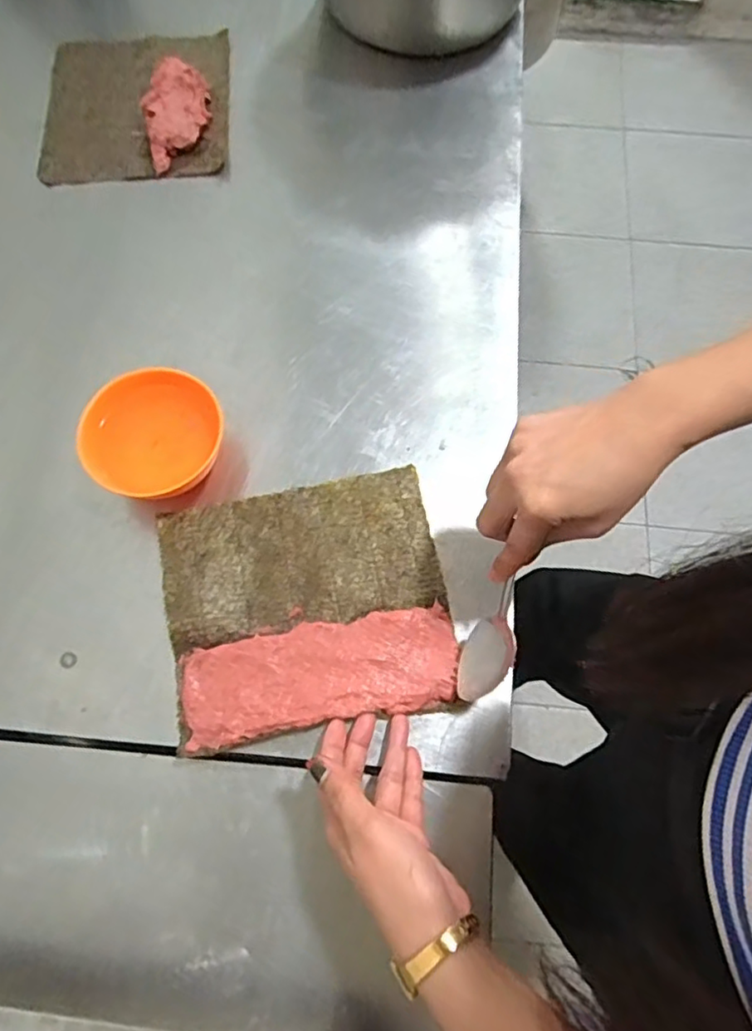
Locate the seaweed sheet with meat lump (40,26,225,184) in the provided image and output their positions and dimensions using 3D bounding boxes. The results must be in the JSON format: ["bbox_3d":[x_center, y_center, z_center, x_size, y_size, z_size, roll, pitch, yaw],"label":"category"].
[{"bbox_3d":[-0.244,-0.424,0.608,0.184,0.034,0.188,-3,70,-2],"label":"seaweed sheet with meat lump"}]

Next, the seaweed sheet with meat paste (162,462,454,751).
[{"bbox_3d":[-0.050,0.061,0.445,0.195,0.014,0.175,-10,71,-4],"label":"seaweed sheet with meat paste"}]

